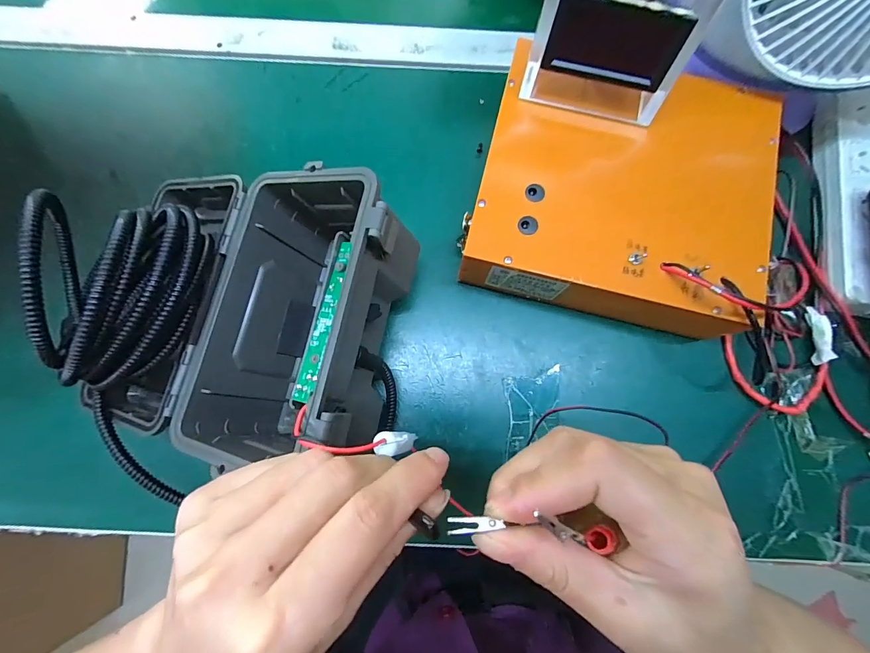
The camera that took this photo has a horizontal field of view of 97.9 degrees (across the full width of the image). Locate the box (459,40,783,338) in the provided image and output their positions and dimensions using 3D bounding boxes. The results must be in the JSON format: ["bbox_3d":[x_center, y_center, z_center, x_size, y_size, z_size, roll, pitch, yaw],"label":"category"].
[{"bbox_3d":[0.138,-0.102,0.291,0.203,0.067,0.190,15,80,2],"label":"box"}]

